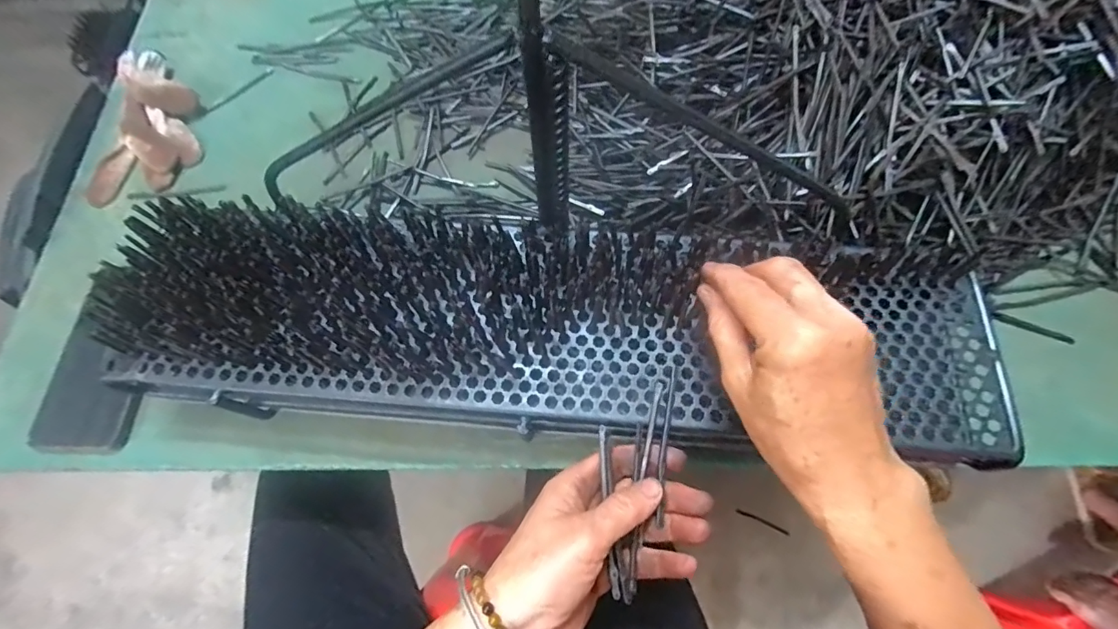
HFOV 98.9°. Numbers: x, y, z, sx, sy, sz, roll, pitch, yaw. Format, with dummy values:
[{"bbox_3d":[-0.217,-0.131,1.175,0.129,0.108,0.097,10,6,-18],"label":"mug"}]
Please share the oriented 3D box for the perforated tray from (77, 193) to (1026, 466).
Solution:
[{"bbox_3d":[-0.009,0.006,0.326,0.587,0.040,0.141,5,70,1],"label":"perforated tray"}]

